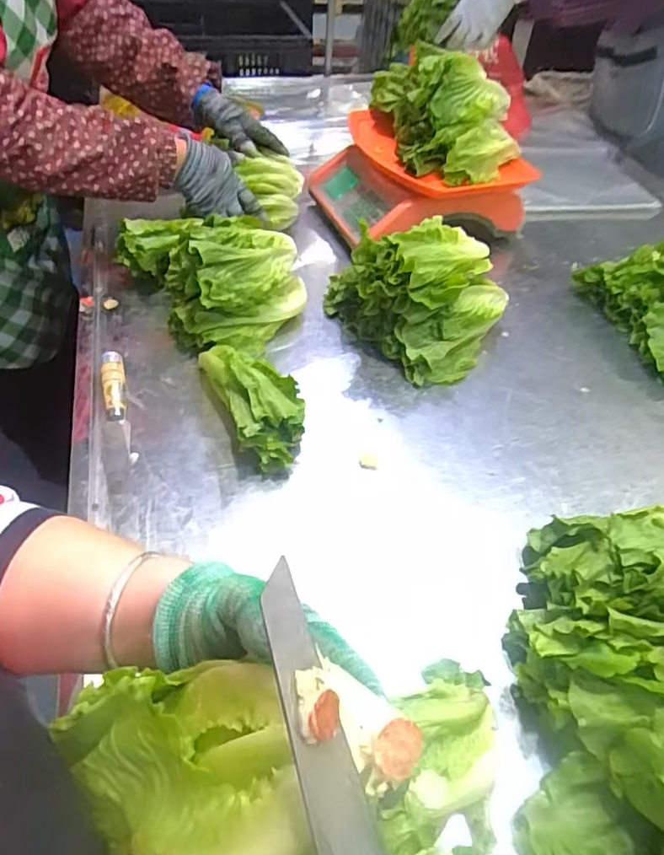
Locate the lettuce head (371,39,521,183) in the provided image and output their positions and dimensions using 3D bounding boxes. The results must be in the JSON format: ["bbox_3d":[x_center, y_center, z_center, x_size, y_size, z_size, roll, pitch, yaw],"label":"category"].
[{"bbox_3d":[0.176,-0.479,0.841,0.168,0.121,0.233,-6,49,-11],"label":"lettuce head"}]

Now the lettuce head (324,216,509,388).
[{"bbox_3d":[0.113,-0.177,0.718,0.197,0.138,0.219,-27,56,-27],"label":"lettuce head"}]

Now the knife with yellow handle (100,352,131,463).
[{"bbox_3d":[-0.238,-0.025,0.616,0.026,0.013,0.141,-8,63,-13],"label":"knife with yellow handle"}]

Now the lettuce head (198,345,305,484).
[{"bbox_3d":[-0.079,-0.030,0.606,0.079,0.074,0.177,-17,51,-19],"label":"lettuce head"}]

